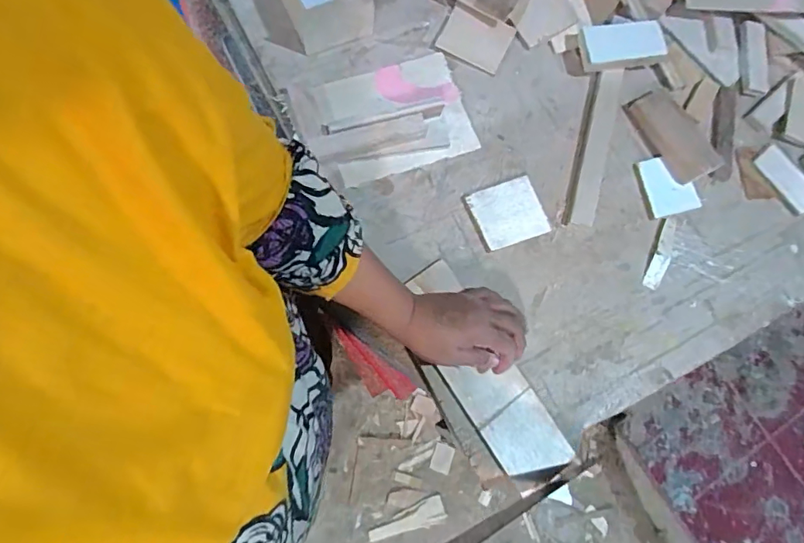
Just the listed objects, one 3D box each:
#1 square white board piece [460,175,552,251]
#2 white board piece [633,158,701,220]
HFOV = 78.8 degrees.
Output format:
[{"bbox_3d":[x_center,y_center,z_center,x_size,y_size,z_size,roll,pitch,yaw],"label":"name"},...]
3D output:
[{"bbox_3d":[0.124,-0.069,0.576,0.083,0.010,0.073,-18,78,-9],"label":"square white board piece"},{"bbox_3d":[0.327,-0.106,0.607,0.065,0.007,0.075,-14,78,-8],"label":"white board piece"}]

